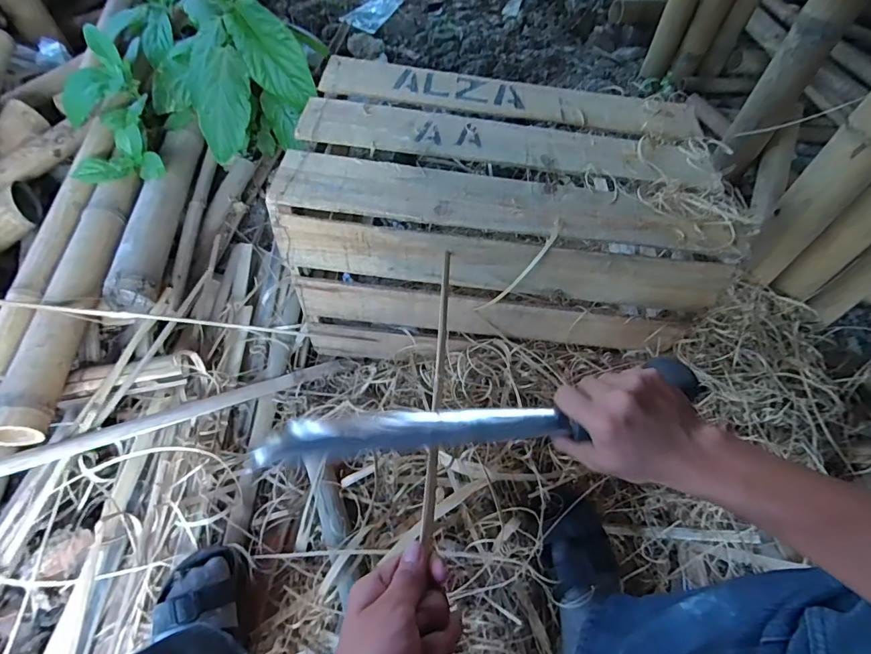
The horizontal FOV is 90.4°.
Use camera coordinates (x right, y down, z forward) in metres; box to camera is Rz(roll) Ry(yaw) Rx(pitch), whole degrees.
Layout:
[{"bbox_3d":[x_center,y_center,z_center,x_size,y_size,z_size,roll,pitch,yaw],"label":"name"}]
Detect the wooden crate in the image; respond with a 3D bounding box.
[{"bbox_3d":[0.087,-0.160,0.729,0.578,0.326,0.359,4,57,-3],"label":"wooden crate"}]

